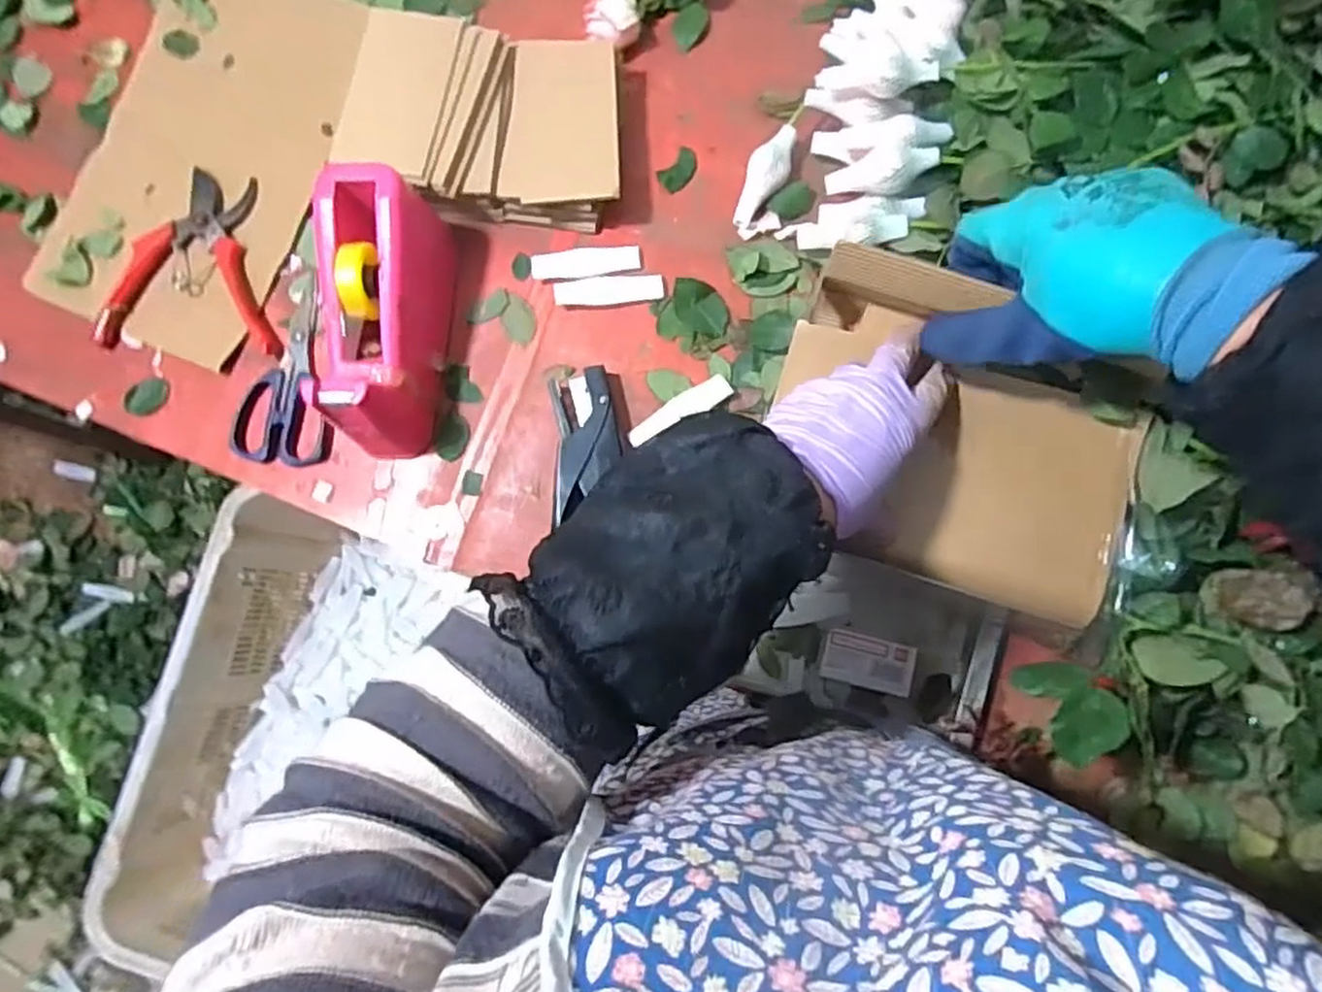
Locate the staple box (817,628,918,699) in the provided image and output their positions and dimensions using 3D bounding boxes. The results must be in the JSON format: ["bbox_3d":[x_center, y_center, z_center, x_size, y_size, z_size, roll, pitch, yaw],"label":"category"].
[{"bbox_3d":[0.155,0.125,0.547,0.066,0.012,0.037,13,82,2],"label":"staple box"}]

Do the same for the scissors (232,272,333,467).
[{"bbox_3d":[-0.307,-0.107,0.613,0.080,0.008,0.162,10,82,2],"label":"scissors"}]

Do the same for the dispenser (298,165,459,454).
[{"bbox_3d":[-0.218,-0.134,0.565,0.075,0.099,0.200,2,83,3],"label":"dispenser"}]

